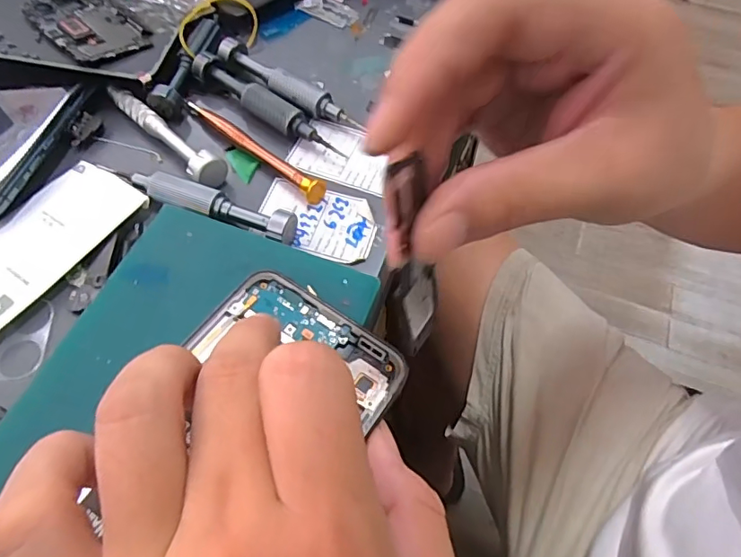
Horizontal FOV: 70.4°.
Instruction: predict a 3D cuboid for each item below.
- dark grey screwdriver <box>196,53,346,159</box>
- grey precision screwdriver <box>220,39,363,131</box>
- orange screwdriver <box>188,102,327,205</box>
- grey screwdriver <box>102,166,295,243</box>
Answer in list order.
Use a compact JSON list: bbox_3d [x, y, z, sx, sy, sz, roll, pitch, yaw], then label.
[{"bbox_3d":[-0.058,-0.096,0.288,0.103,0.012,0.013,32,62,16],"label":"dark grey screwdriver"},{"bbox_3d":[-0.048,-0.108,0.298,0.098,0.016,0.013,33,63,17],"label":"grey precision screwdriver"},{"bbox_3d":[-0.061,-0.071,0.280,0.094,0.011,0.012,36,64,18],"label":"orange screwdriver"},{"bbox_3d":[-0.082,-0.037,0.255,0.102,0.013,0.014,20,60,10],"label":"grey screwdriver"}]

